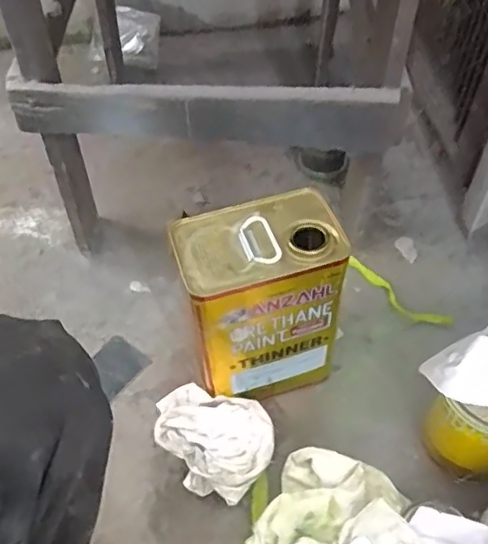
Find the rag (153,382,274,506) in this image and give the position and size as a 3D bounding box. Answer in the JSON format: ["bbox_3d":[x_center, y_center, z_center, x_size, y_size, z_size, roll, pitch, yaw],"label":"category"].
[{"bbox_3d":[-0.039,0.205,0.696,0.146,0.060,0.122,12,52,11],"label":"rag"}]

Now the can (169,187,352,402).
[{"bbox_3d":[0.020,0.037,0.679,0.163,0.226,0.114,-15,52,-10],"label":"can"}]

